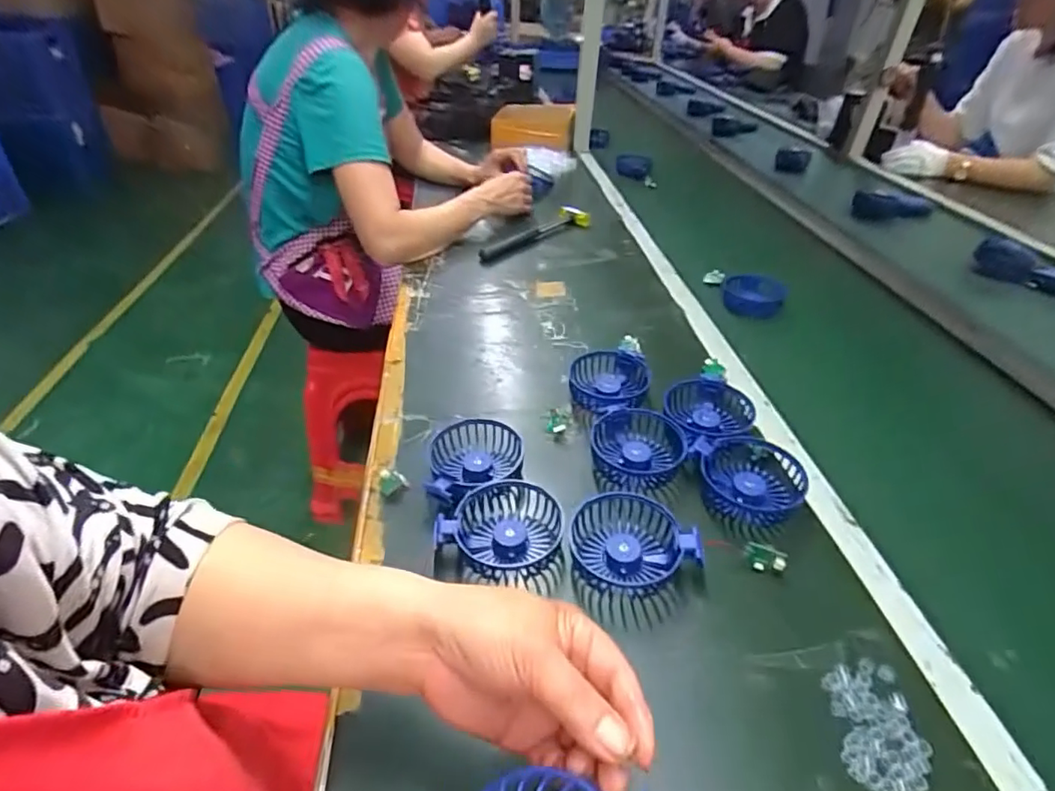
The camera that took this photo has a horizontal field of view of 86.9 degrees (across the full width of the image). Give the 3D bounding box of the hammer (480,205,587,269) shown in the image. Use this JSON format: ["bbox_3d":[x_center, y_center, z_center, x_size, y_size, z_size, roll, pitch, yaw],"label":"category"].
[{"bbox_3d":[0.008,-0.285,0.984,0.242,0.035,0.059,-30,47,-32],"label":"hammer"}]

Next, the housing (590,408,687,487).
[{"bbox_3d":[0.108,0.049,0.548,0.085,0.031,0.083,7,39,8],"label":"housing"}]

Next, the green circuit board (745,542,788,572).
[{"bbox_3d":[0.192,0.132,0.449,0.030,0.022,0.006,14,9,15],"label":"green circuit board"}]

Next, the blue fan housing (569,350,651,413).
[{"bbox_3d":[0.095,-0.011,0.626,0.091,0.033,0.099,-4,38,-5],"label":"blue fan housing"}]

